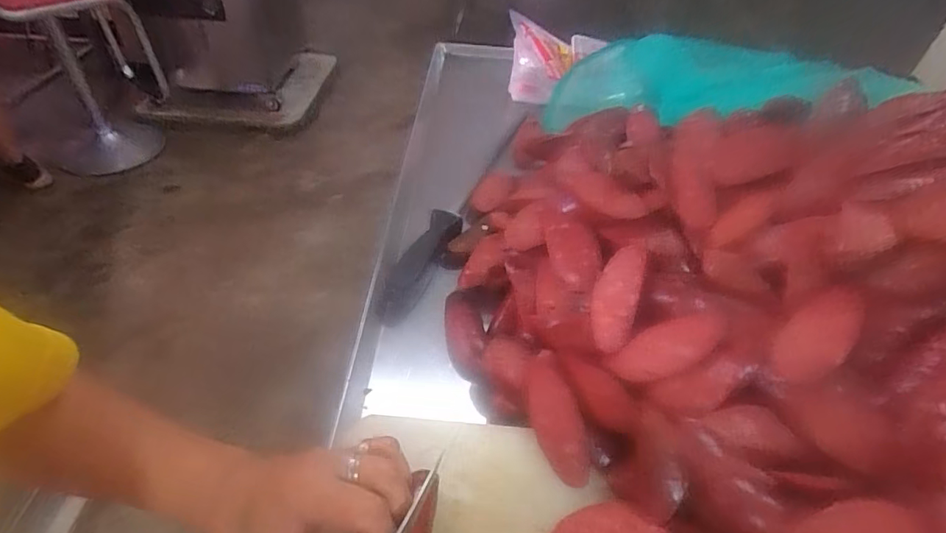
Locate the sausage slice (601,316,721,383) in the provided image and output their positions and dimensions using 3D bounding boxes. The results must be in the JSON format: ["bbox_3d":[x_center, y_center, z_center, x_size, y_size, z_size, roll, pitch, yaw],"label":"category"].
[{"bbox_3d":[0.139,0.060,0.369,0.083,0.006,0.034,-26,47,18],"label":"sausage slice"}]

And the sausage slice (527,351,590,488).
[{"bbox_3d":[0.062,0.113,0.382,0.035,0.013,0.094,-26,60,21],"label":"sausage slice"}]

